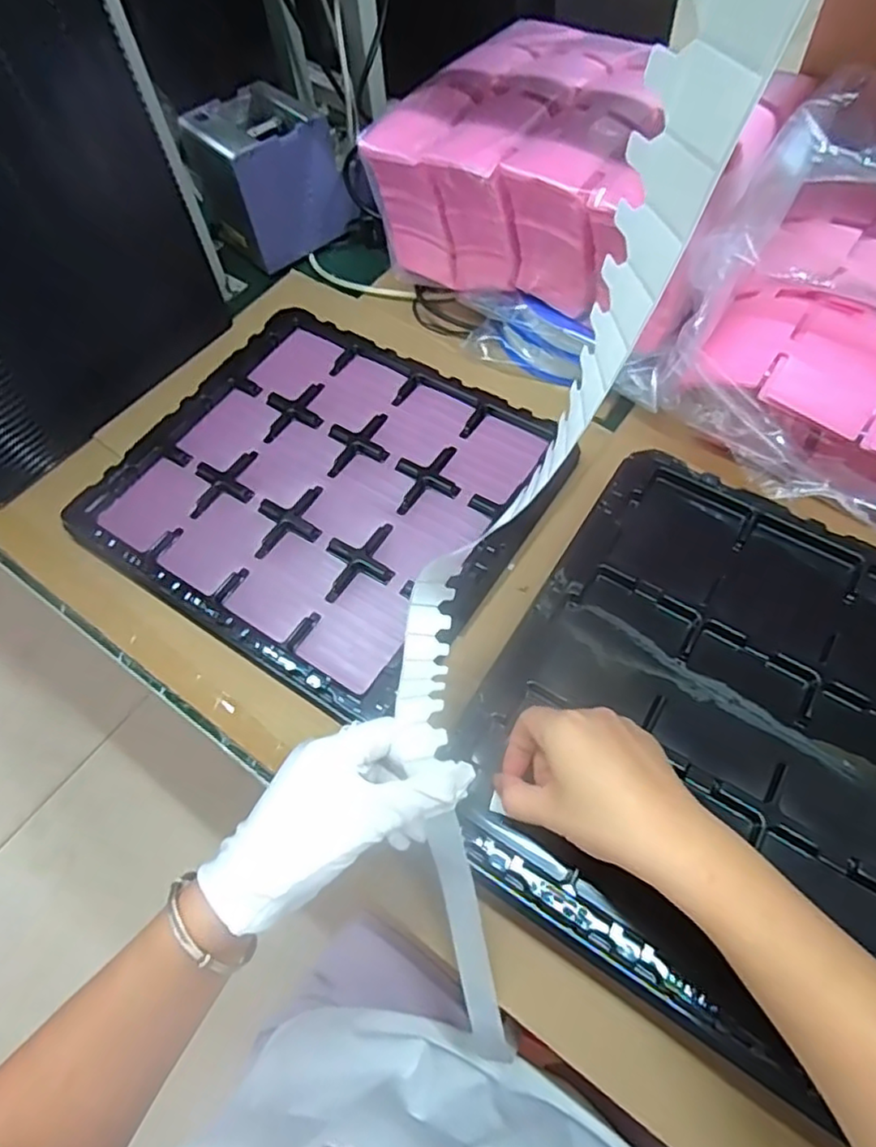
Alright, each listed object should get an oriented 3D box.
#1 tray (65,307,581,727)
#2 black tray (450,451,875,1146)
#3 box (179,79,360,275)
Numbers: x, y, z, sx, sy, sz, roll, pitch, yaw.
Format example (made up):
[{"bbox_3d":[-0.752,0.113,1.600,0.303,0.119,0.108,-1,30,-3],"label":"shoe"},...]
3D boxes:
[{"bbox_3d":[-0.105,-0.084,0.609,0.371,0.027,0.337,30,67,18],"label":"tray"},{"bbox_3d":[0.223,0.115,0.414,0.365,0.039,0.340,28,67,18],"label":"black tray"},{"bbox_3d":[-0.208,-0.491,0.782,0.143,0.135,0.149,-34,64,-14],"label":"box"}]

